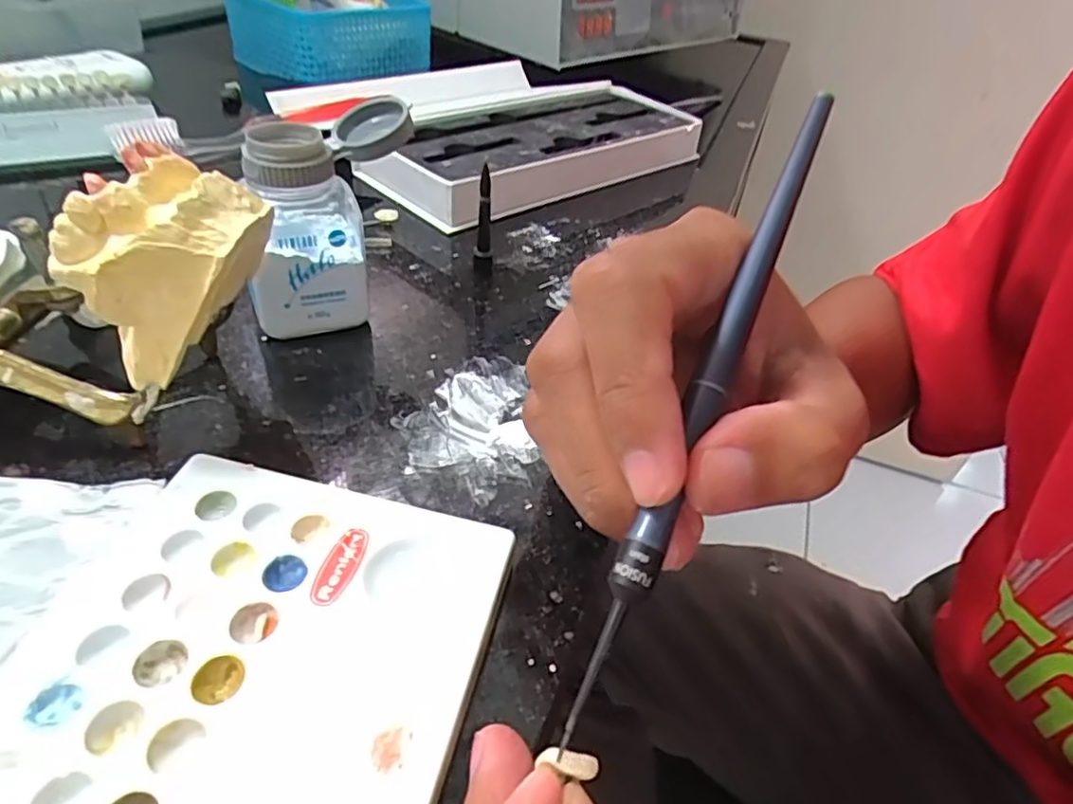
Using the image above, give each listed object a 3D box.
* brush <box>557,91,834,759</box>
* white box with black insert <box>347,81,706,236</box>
[{"bbox_3d":[0.039,-0.006,0.140,0.008,0.004,0.156,21,73,17],"label":"brush"},{"bbox_3d":[0.002,-0.158,0.400,0.215,0.029,0.093,-28,52,-35],"label":"white box with black insert"}]

